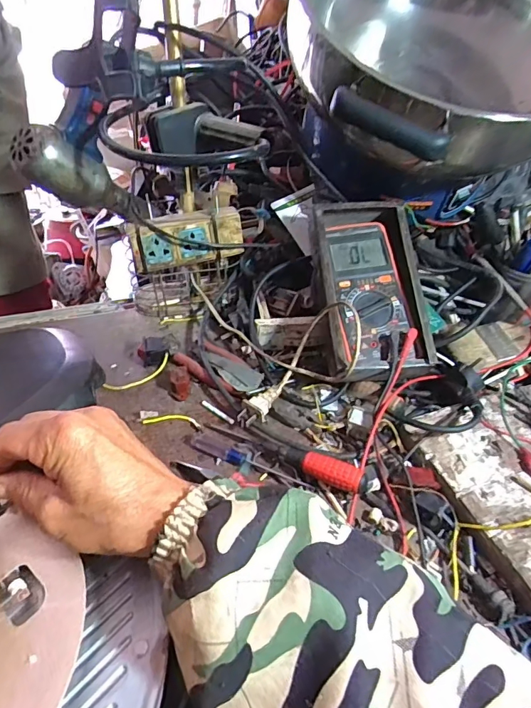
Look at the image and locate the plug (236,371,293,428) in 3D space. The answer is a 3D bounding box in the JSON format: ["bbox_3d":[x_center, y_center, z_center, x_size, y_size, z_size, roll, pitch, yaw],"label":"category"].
[{"bbox_3d":[0.001,0.047,0.482,0.026,0.024,0.077,20,44,23],"label":"plug"}]

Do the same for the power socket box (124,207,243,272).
[{"bbox_3d":[-0.095,-0.141,0.544,0.131,0.059,0.035,-9,41,-10],"label":"power socket box"}]

